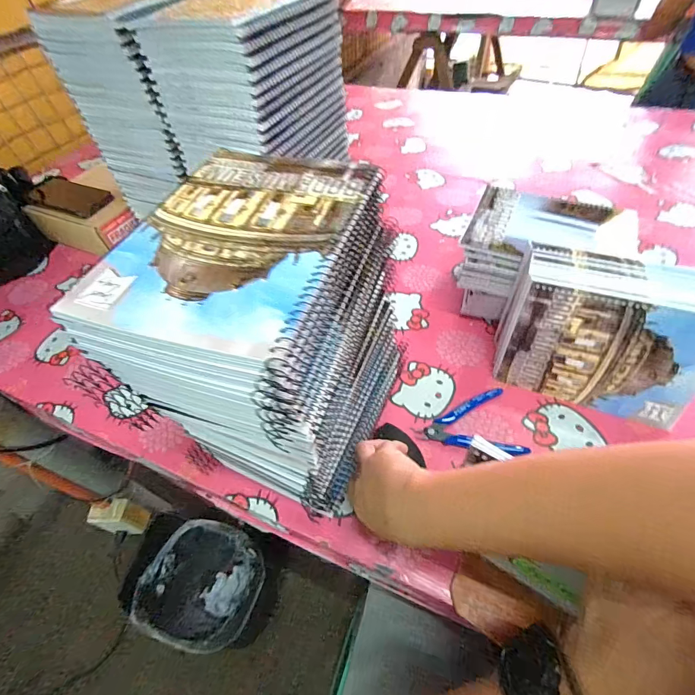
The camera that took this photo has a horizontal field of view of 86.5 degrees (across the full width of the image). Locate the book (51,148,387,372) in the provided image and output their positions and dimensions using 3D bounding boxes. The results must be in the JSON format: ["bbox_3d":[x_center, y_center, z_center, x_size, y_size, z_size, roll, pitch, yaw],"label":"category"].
[{"bbox_3d":[-0.073,-0.080,0.254,0.144,0.007,0.191,12,55,14],"label":"book"}]

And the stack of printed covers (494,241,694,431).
[{"bbox_3d":[0.295,-0.013,0.429,0.203,0.172,0.057,16,35,17],"label":"stack of printed covers"}]

